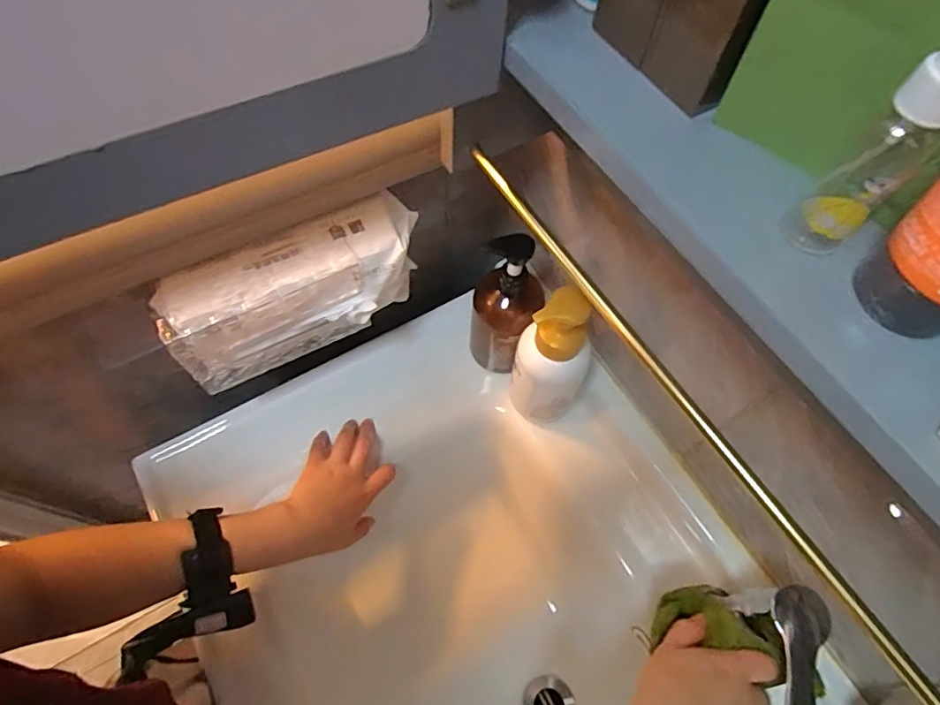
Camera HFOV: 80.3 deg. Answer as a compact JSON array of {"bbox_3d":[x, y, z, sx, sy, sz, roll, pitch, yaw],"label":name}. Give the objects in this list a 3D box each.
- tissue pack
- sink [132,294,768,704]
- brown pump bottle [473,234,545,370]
[{"bbox_3d":[-0.156,-0.053,0.533,0.239,0.106,0.075,-28,68,-15],"label":"tissue pack"},{"bbox_3d":[0.059,0.385,0.557,0.484,0.197,0.878,-24,66,-13],"label":"sink"},{"bbox_3d":[0.038,-0.043,0.606,0.067,0.186,0.063,1,64,-2],"label":"brown pump bottle"}]

